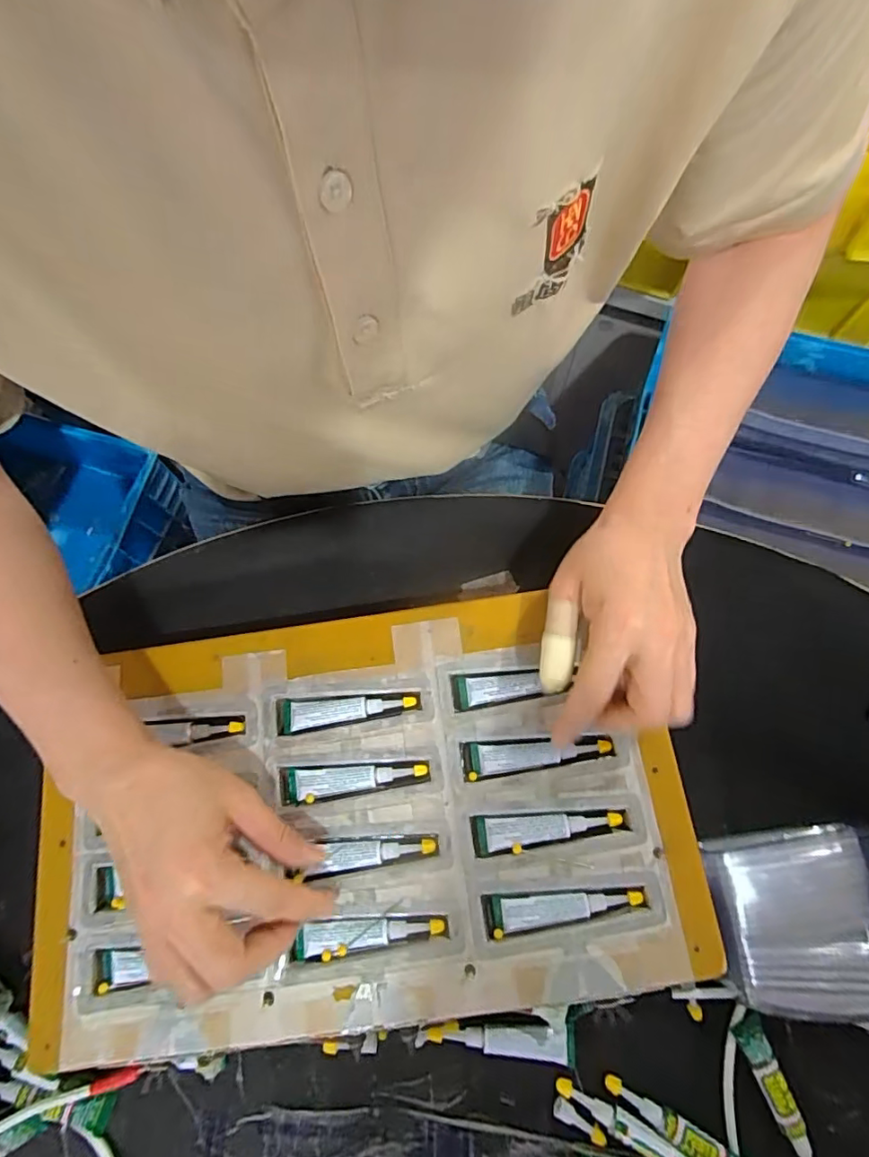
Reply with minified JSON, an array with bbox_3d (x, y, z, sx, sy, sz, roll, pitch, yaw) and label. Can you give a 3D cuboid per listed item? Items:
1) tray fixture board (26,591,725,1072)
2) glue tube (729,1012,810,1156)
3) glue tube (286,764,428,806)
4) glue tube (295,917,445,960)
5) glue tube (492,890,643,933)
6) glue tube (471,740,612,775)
[{"bbox_3d":[-0.047,0.140,0.324,0.375,0.036,0.224,-8,67,-3],"label":"tray fixture board"},{"bbox_3d":[0.194,0.297,0.302,0.016,0.008,0.087,-18,74,-3],"label":"glue tube"},{"bbox_3d":[-0.048,0.122,0.331,0.085,0.007,0.019,-9,74,-1],"label":"glue tube"},{"bbox_3d":[-0.038,0.205,0.308,0.084,0.009,0.018,-4,74,1],"label":"glue tube"},{"bbox_3d":[0.076,0.189,0.308,0.084,0.005,0.016,-4,74,1],"label":"glue tube"},{"bbox_3d":[0.065,0.108,0.327,0.084,0.008,0.017,-2,74,1],"label":"glue tube"}]

